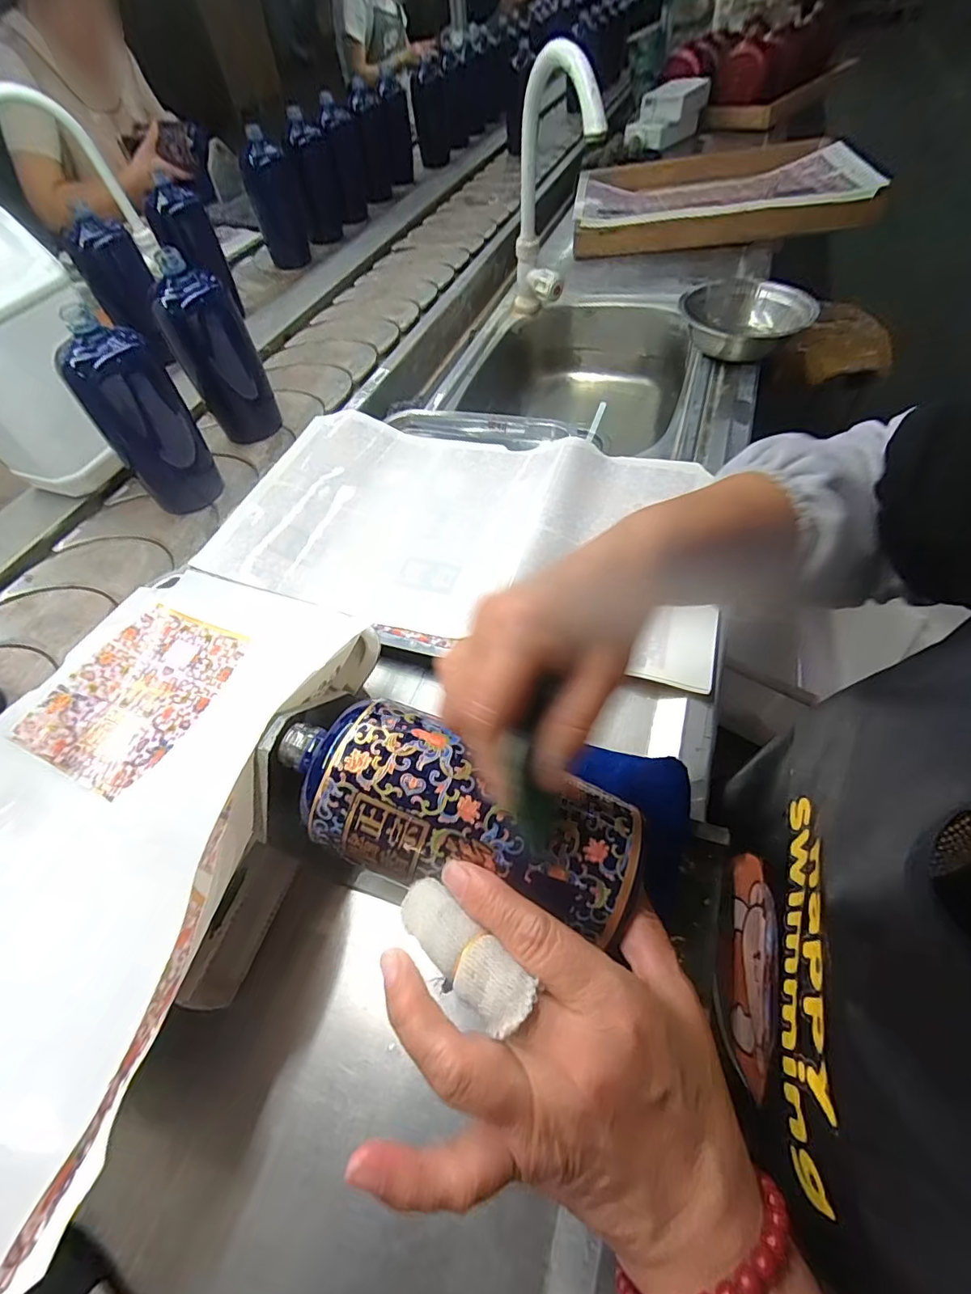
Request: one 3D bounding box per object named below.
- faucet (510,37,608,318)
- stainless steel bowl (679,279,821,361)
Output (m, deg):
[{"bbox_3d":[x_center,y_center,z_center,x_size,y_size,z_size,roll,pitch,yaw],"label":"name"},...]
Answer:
[{"bbox_3d":[0.088,-0.617,0.695,0.059,0.322,0.155,-21,80,-10],"label":"faucet"},{"bbox_3d":[0.347,-0.432,0.670,0.160,0.053,0.155,-35,60,-17],"label":"stainless steel bowl"}]

